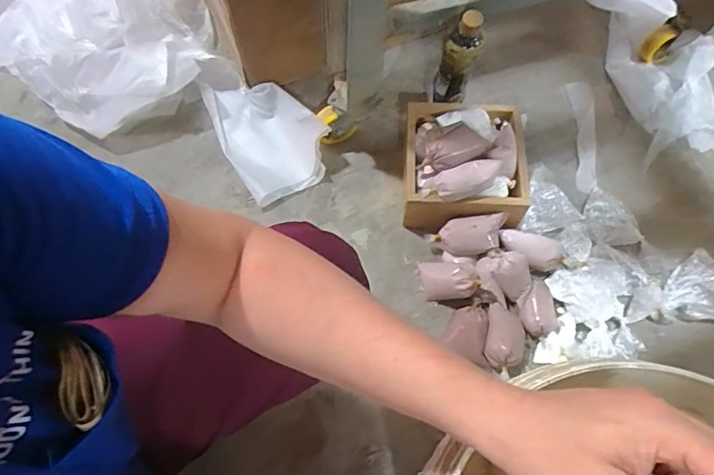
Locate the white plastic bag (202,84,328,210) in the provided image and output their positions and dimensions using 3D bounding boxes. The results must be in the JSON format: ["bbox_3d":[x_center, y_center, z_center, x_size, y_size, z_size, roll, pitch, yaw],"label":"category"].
[{"bbox_3d":[-0.162,-0.189,0.849,0.154,0.051,0.252,-32,68,-13],"label":"white plastic bag"}]

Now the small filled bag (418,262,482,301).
[{"bbox_3d":[0.136,0.065,0.729,0.082,0.058,0.065,-2,65,1],"label":"small filled bag"}]

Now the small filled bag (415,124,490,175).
[{"bbox_3d":[0.144,-0.136,0.727,0.107,0.036,0.063,-30,68,-12],"label":"small filled bag"}]

